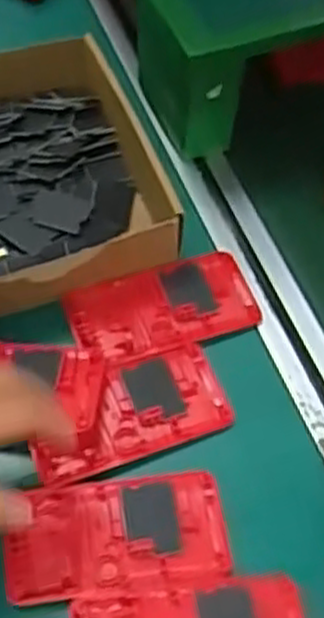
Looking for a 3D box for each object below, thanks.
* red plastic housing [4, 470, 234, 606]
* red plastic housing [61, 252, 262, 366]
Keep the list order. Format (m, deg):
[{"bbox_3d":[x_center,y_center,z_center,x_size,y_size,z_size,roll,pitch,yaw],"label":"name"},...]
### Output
[{"bbox_3d":[-0.025,0.123,0.437,0.120,0.010,0.064,-7,58,-7],"label":"red plastic housing"},{"bbox_3d":[0.001,-0.001,0.517,0.119,0.011,0.059,-18,60,-14],"label":"red plastic housing"}]

